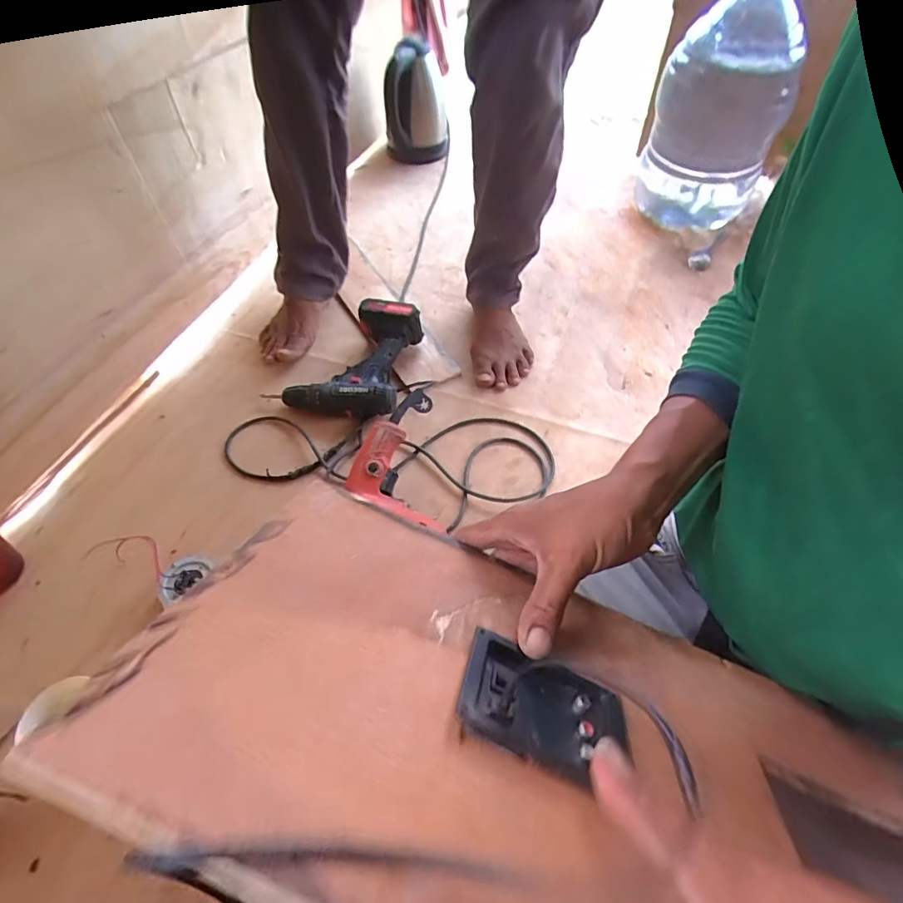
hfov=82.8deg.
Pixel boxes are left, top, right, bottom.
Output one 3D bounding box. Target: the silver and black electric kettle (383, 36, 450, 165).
[{"bbox_3d":[-0.081,-0.815,1.205,0.152,0.236,0.163,-2,53,-4],"label":"silver and black electric kettle"}]

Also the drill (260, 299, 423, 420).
[{"bbox_3d":[-0.169,-0.155,0.847,0.204,0.095,0.203,16,56,11],"label":"drill"}]

